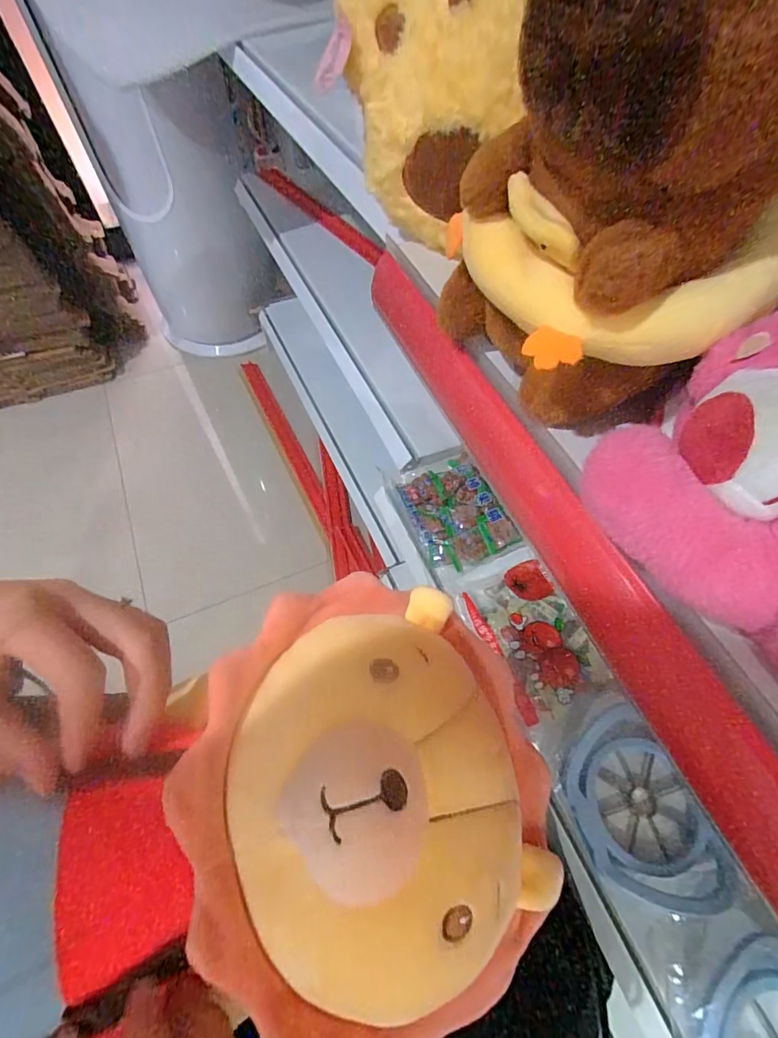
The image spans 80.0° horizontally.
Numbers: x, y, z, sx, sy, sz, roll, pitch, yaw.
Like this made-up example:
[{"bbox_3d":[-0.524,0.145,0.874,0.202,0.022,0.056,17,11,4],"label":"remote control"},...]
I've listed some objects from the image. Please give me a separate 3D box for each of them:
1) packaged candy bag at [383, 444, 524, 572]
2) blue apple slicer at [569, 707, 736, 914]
[{"bbox_3d":[0.079,-0.020,0.615,0.122,0.034,0.174,-19,62,-12],"label":"packaged candy bag"},{"bbox_3d":[0.241,0.280,0.453,0.121,0.023,0.166,-13,61,-8],"label":"blue apple slicer"}]

